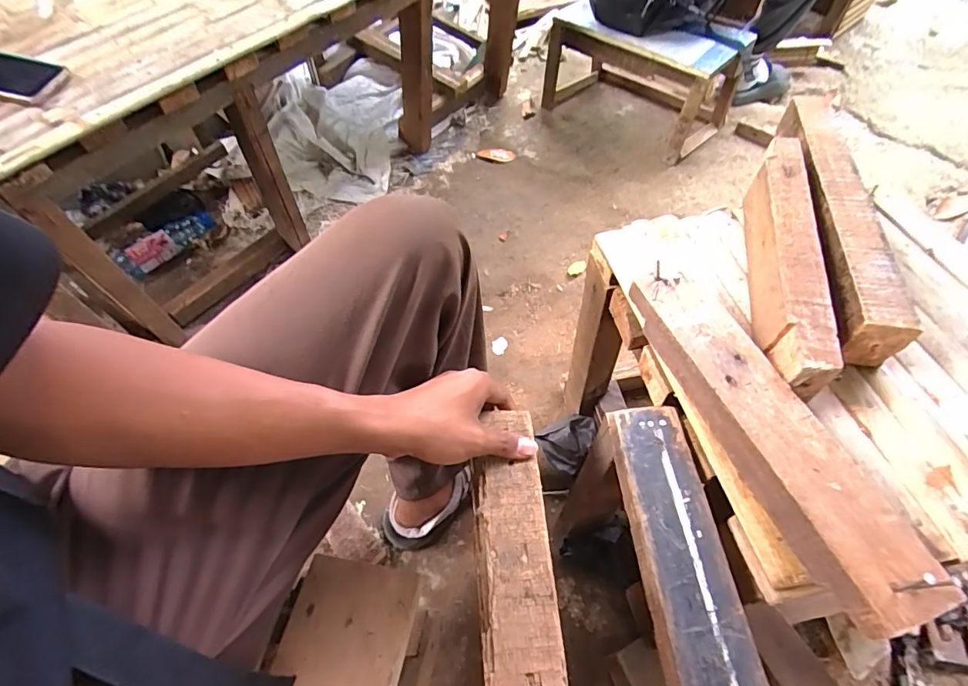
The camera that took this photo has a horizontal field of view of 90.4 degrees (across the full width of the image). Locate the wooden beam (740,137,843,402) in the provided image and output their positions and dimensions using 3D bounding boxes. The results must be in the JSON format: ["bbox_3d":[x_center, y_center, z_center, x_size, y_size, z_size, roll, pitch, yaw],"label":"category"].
[{"bbox_3d":[0.288,-0.091,0.462,0.049,0.049,0.307,12,58,10],"label":"wooden beam"}]

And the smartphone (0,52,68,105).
[{"bbox_3d":[-0.598,-0.334,0.596,0.158,0.010,0.065,15,72,9],"label":"smartphone"}]

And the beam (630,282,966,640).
[{"bbox_3d":[0.216,0.057,0.378,0.069,0.040,0.298,-15,57,-8],"label":"beam"}]

